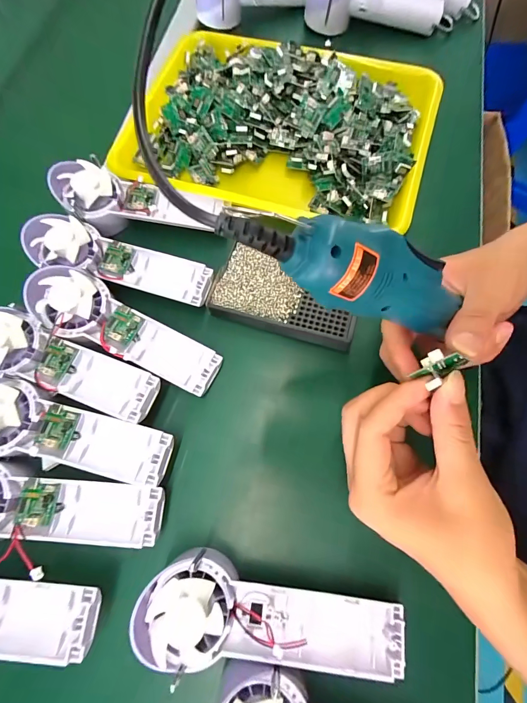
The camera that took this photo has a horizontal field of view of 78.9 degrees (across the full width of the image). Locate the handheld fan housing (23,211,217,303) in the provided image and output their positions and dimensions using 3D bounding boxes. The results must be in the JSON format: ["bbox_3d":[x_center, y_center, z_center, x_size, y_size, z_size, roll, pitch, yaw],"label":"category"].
[{"bbox_3d":[-0.135,-0.089,0.305,0.169,0.034,0.051,15,73,7],"label":"handheld fan housing"}]

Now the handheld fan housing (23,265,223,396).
[{"bbox_3d":[-0.124,-0.015,0.286,0.173,0.046,0.060,29,76,11],"label":"handheld fan housing"}]

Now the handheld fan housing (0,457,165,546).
[{"bbox_3d":[-0.166,0.114,0.243,0.174,0.035,0.058,0,72,2],"label":"handheld fan housing"}]

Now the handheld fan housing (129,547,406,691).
[{"bbox_3d":[0.005,0.186,0.216,0.175,0.045,0.063,10,73,5],"label":"handheld fan housing"}]

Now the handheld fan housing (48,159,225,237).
[{"bbox_3d":[-0.126,-0.158,0.340,0.173,0.040,0.063,5,72,-10],"label":"handheld fan housing"}]

